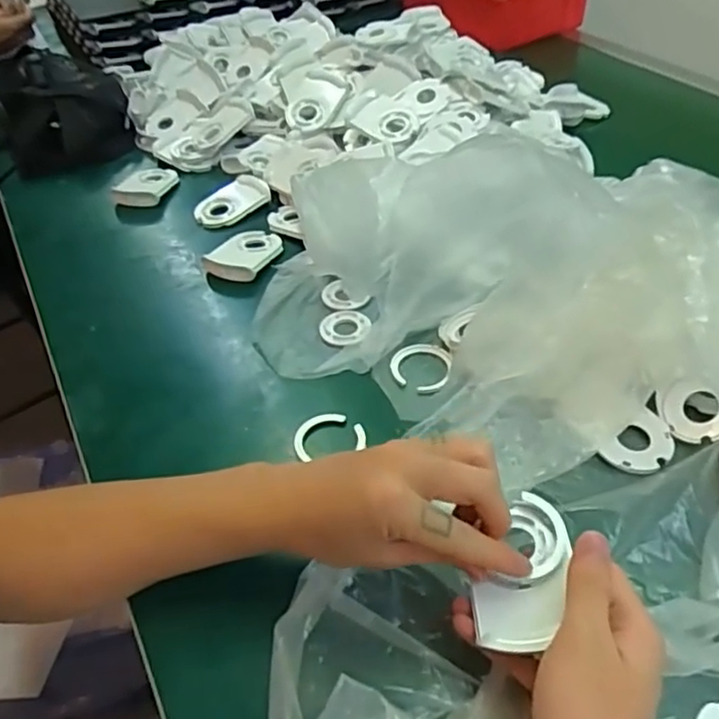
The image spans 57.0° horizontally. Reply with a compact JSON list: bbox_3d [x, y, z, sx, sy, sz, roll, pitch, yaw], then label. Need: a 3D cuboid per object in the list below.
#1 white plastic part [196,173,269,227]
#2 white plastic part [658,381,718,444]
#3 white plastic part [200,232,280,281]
[{"bbox_3d":[-0.141,-0.174,0.729,0.058,0.018,0.082,28,52,29],"label":"white plastic part"},{"bbox_3d":[0.241,0.038,0.472,0.043,0.012,0.047,-11,63,22],"label":"white plastic part"},{"bbox_3d":[-0.113,-0.107,0.654,0.056,0.017,0.080,13,46,17],"label":"white plastic part"}]

